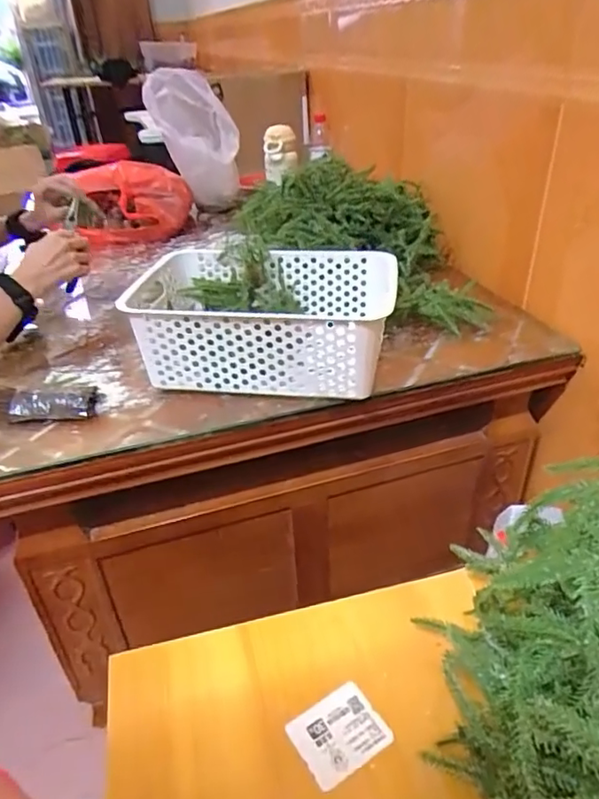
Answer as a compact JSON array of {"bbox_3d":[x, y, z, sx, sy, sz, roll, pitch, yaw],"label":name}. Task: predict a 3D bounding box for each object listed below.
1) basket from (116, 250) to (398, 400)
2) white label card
[{"bbox_3d":[-0.034,-0.096,0.711,0.296,0.123,0.209,2,33,8],"label":"basket"},{"bbox_3d":[0.027,0.224,0.376,0.058,0.004,0.049,-20,40,-27],"label":"white label card"}]

